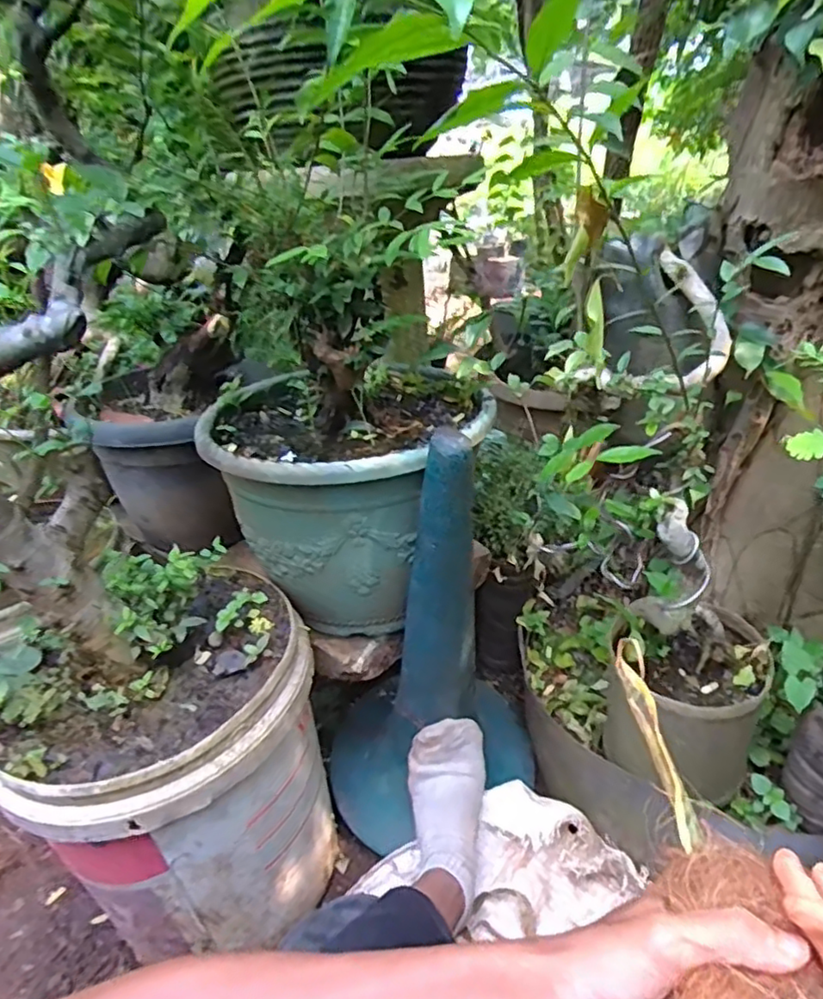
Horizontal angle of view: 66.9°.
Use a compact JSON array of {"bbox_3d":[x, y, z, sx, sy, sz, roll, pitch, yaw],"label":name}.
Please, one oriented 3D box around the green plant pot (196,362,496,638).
[{"bbox_3d":[-0.063,-0.004,0.755,0.306,0.244,0.294,-4,29,2],"label":"green plant pot"}]

